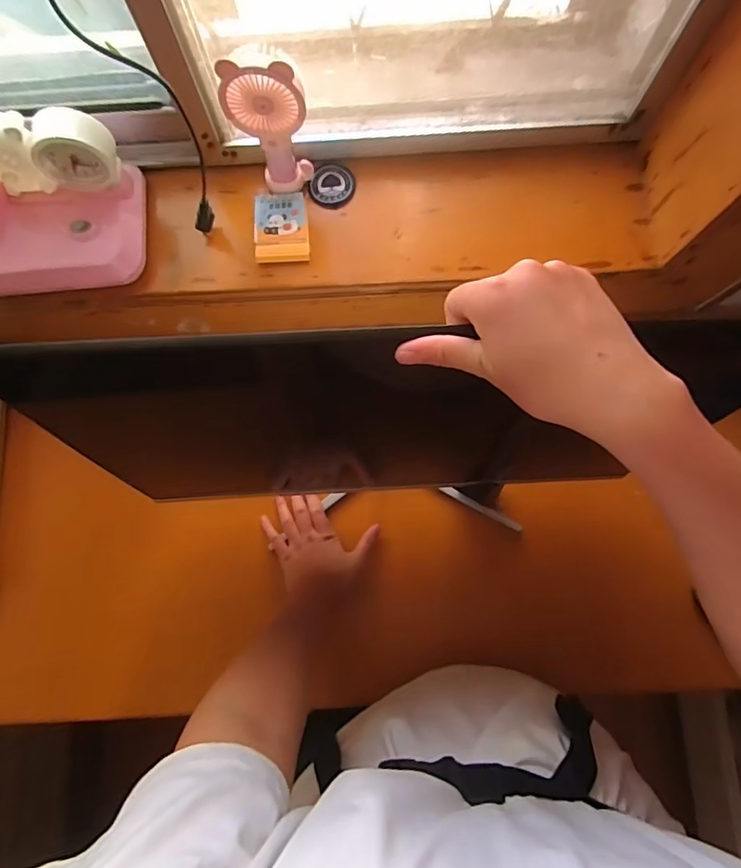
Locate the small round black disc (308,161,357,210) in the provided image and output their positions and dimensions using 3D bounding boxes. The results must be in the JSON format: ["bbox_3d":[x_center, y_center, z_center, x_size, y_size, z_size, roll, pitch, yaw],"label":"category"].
[{"bbox_3d":[-0.048,-0.309,0.624,0.055,0.004,0.059,0,79,1],"label":"small round black disc"}]

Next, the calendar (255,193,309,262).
[{"bbox_3d":[-0.108,-0.251,0.612,0.064,0.016,0.088,-3,79,1],"label":"calendar"}]

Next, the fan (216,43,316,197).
[{"bbox_3d":[-0.105,-0.327,0.539,0.082,0.167,0.036,-2,79,1],"label":"fan"}]

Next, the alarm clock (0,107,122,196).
[{"bbox_3d":[-0.347,-0.299,0.535,0.140,0.075,0.046,-5,79,0],"label":"alarm clock"}]

